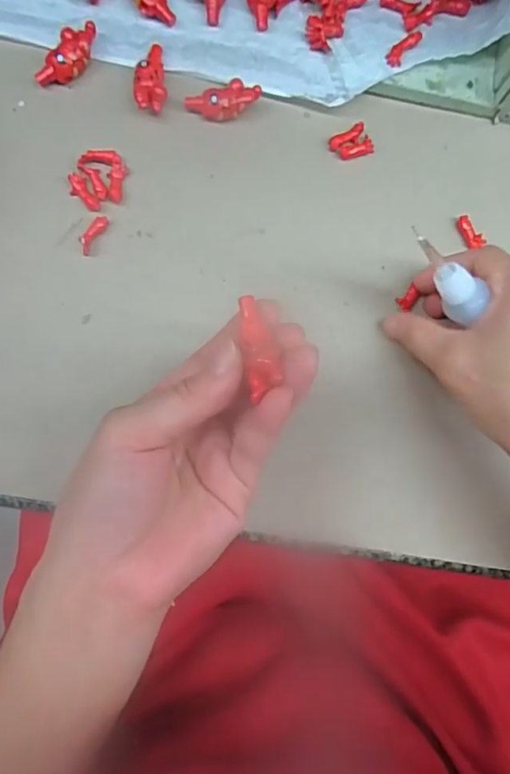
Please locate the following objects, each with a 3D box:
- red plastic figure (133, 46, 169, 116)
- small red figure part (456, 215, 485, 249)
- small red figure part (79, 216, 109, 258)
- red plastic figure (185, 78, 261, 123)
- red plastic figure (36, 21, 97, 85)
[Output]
[{"bbox_3d":[-0.060,-0.176,0.305,0.018,0.012,0.039,-7,83,-8],"label":"red plastic figure"},{"bbox_3d":[0.129,-0.093,0.320,0.009,0.007,0.020,-23,87,-8],"label":"small red figure part"},{"bbox_3d":[-0.089,-0.084,0.293,0.009,0.005,0.023,31,82,-3],"label":"small red figure part"},{"bbox_3d":[-0.017,-0.163,0.307,0.041,0.010,0.019,-23,86,-9],"label":"red plastic figure"},{"bbox_3d":[-0.104,-0.184,0.299,0.018,0.013,0.041,28,80,-3],"label":"red plastic figure"}]

